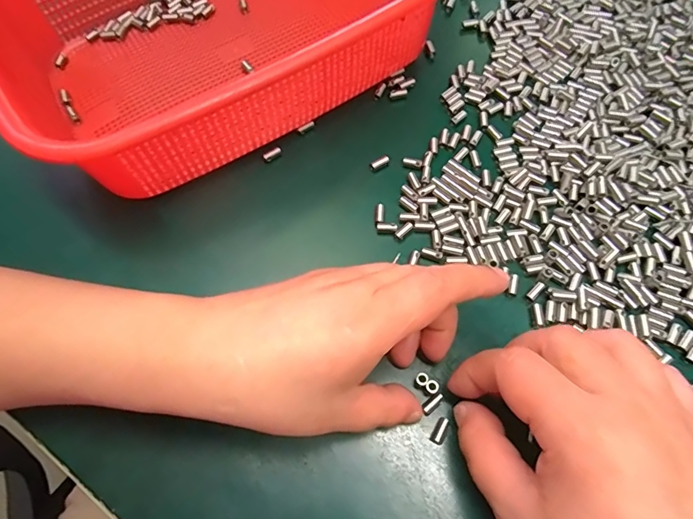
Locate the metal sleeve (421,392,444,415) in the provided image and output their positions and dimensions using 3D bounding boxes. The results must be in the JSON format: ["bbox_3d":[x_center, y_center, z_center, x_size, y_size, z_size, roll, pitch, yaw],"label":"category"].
[{"bbox_3d":[0.044,0.074,0.227,0.013,0.005,0.006,-36,70,-13],"label":"metal sleeve"}]

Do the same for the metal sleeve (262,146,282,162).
[{"bbox_3d":[-0.049,-0.071,0.296,0.014,0.004,0.004,-38,70,-14],"label":"metal sleeve"}]

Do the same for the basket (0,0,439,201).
[{"bbox_3d":[-0.075,-0.165,0.299,0.282,0.077,0.202,-30,69,-11],"label":"basket"}]

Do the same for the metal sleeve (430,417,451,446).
[{"bbox_3d":[0.047,0.086,0.222,0.007,0.005,0.013,28,70,13],"label":"metal sleeve"}]

